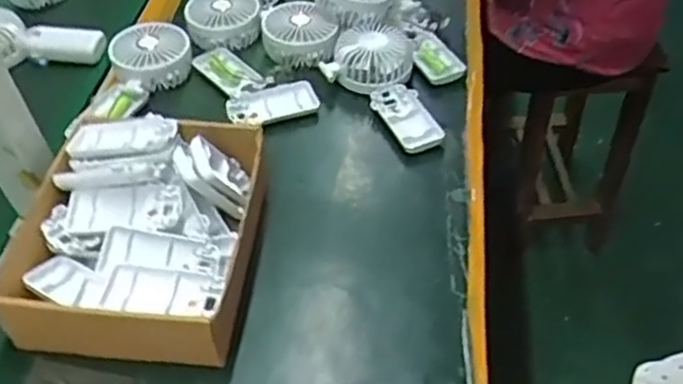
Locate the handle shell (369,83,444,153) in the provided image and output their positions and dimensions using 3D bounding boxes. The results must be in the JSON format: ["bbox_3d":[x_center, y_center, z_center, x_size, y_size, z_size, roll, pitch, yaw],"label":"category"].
[{"bbox_3d":[0.068,-0.082,0.724,0.044,0.018,0.094,-23,49,-16],"label":"handle shell"}]

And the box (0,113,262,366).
[{"bbox_3d":[-0.170,0.031,0.585,0.187,0.077,0.213,2,48,2],"label":"box"}]

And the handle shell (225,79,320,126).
[{"bbox_3d":[-0.076,-0.097,0.748,0.096,0.013,0.051,-21,48,-13],"label":"handle shell"}]

